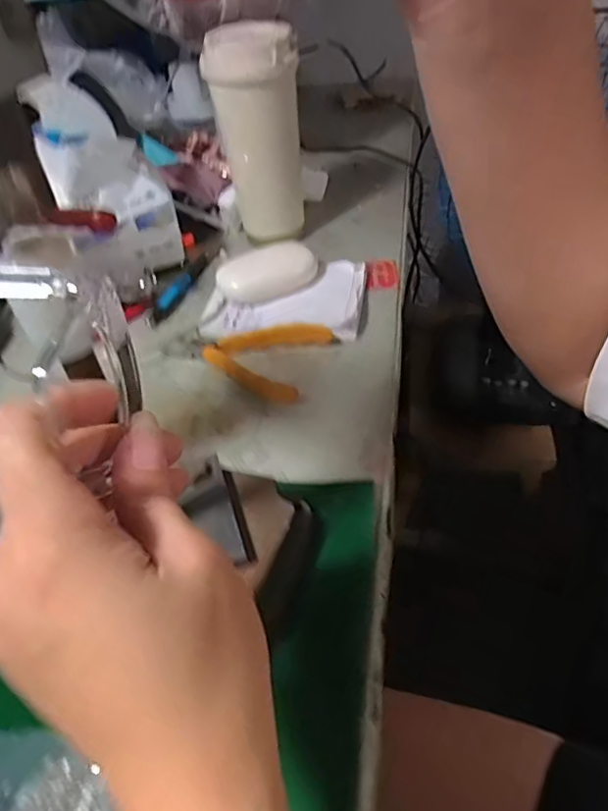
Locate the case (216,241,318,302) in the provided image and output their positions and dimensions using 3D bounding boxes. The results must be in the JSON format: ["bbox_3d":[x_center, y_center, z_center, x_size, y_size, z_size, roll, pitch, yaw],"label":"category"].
[{"bbox_3d":[-0.034,-0.122,0.541,0.093,0.035,0.041,-11,44,-5],"label":"case"}]

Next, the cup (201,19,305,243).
[{"bbox_3d":[-0.042,-0.257,0.574,0.079,0.194,0.072,-3,44,3],"label":"cup"}]

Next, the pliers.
[{"bbox_3d":[-0.044,-0.046,0.479,0.116,0.017,0.080,15,48,21],"label":"pliers"}]

